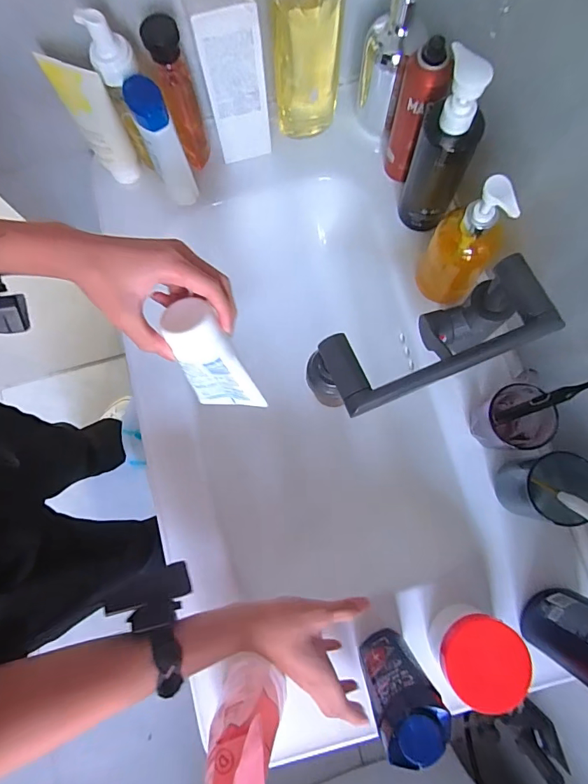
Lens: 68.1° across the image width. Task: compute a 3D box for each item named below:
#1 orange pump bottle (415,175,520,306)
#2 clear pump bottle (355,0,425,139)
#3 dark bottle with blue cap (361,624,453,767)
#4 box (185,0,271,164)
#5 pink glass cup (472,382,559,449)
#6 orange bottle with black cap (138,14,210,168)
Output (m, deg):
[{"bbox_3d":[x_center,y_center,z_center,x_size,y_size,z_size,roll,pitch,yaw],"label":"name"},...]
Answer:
[{"bbox_3d":[0.185,-0.158,0.469,0.068,0.183,0.058,25,81,5],"label":"orange pump bottle"},{"bbox_3d":[0.113,-0.404,0.517,0.064,0.201,0.057,16,80,4],"label":"clear pump bottle"},{"bbox_3d":[0.091,0.262,0.391,0.052,0.169,0.033,-19,80,-3],"label":"dark bottle with blue cap"},{"bbox_3d":[-0.074,-0.380,0.513,0.072,0.195,0.077,-11,80,-1],"label":"box"},{"bbox_3d":[0.241,0.030,0.489,0.068,0.065,0.070,0,80,1],"label":"pink glass cup"},{"bbox_3d":[-0.138,-0.357,0.533,0.034,0.190,0.044,-6,80,0],"label":"orange bottle with black cap"}]

